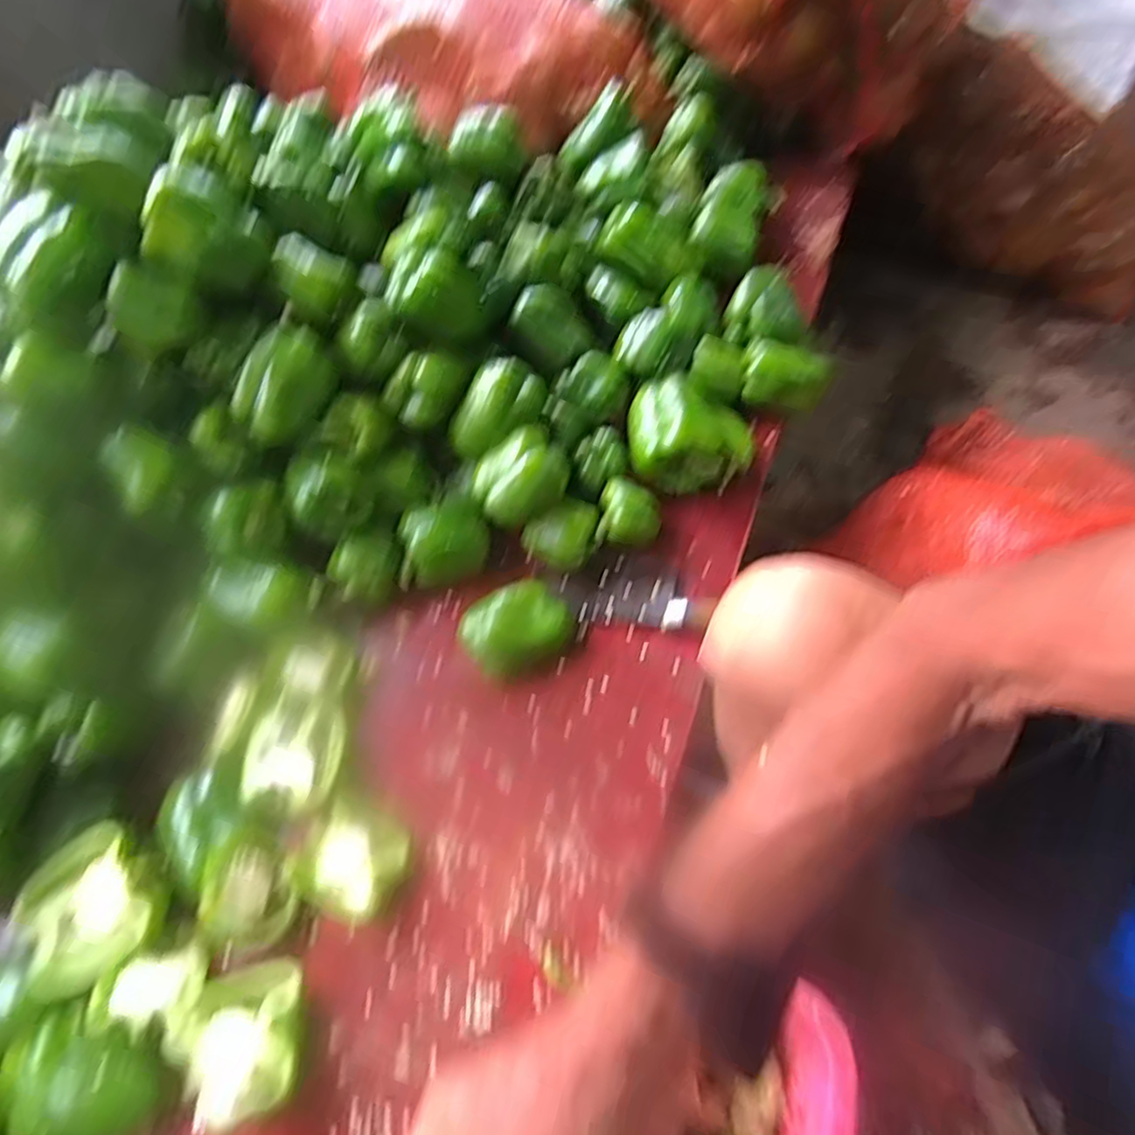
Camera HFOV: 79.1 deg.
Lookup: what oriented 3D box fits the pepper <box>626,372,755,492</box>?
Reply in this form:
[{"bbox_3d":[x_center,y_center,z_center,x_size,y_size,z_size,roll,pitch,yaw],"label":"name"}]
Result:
[{"bbox_3d":[0.124,-0.141,0.697,0.121,0.065,0.103,-5,55,1],"label":"pepper"}]

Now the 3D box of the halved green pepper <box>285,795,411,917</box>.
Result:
[{"bbox_3d":[-0.155,0.217,0.509,0.069,0.038,0.072,-2,55,3],"label":"halved green pepper"}]

